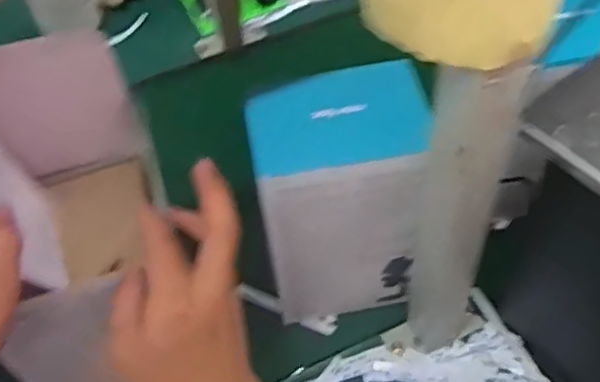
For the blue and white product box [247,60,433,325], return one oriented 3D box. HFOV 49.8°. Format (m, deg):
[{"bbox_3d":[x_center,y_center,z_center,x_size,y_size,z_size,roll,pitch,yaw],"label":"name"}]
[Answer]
[{"bbox_3d":[0.034,0.015,0.614,0.123,0.225,0.120,-6,51,0],"label":"blue and white product box"}]

